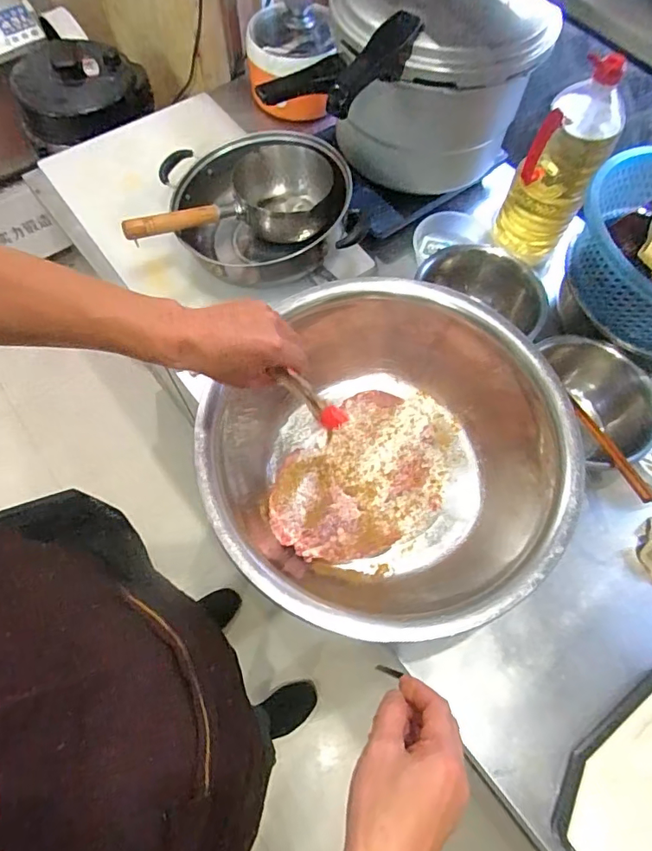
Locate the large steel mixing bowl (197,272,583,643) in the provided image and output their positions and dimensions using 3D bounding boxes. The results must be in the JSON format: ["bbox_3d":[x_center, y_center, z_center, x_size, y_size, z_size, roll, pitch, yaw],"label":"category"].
[{"bbox_3d":[0.069,0.044,0.638,0.415,0.183,0.419,0,67,-1],"label":"large steel mixing bowl"}]

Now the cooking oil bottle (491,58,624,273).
[{"bbox_3d":[0.344,-0.371,0.739,0.109,0.302,0.099,20,68,7],"label":"cooking oil bottle"}]

